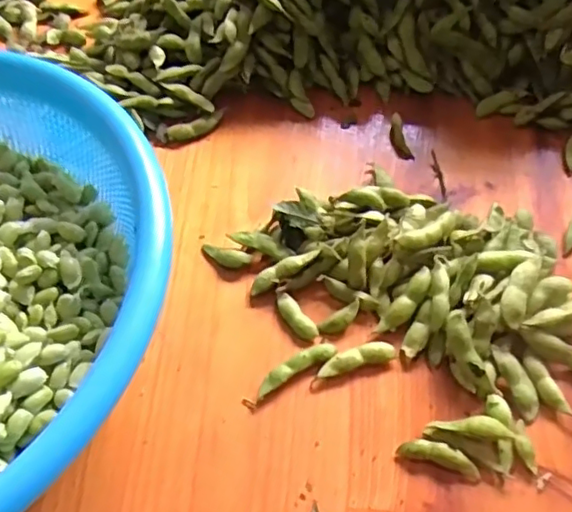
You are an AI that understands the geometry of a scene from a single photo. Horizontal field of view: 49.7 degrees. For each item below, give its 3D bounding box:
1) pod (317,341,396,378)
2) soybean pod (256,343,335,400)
[{"bbox_3d":[0.038,0.055,0.333,0.042,0.008,0.011,-14,57,-7],"label":"pod"},{"bbox_3d":[0.005,0.060,0.332,0.047,0.008,0.012,-26,59,-15],"label":"soybean pod"}]

